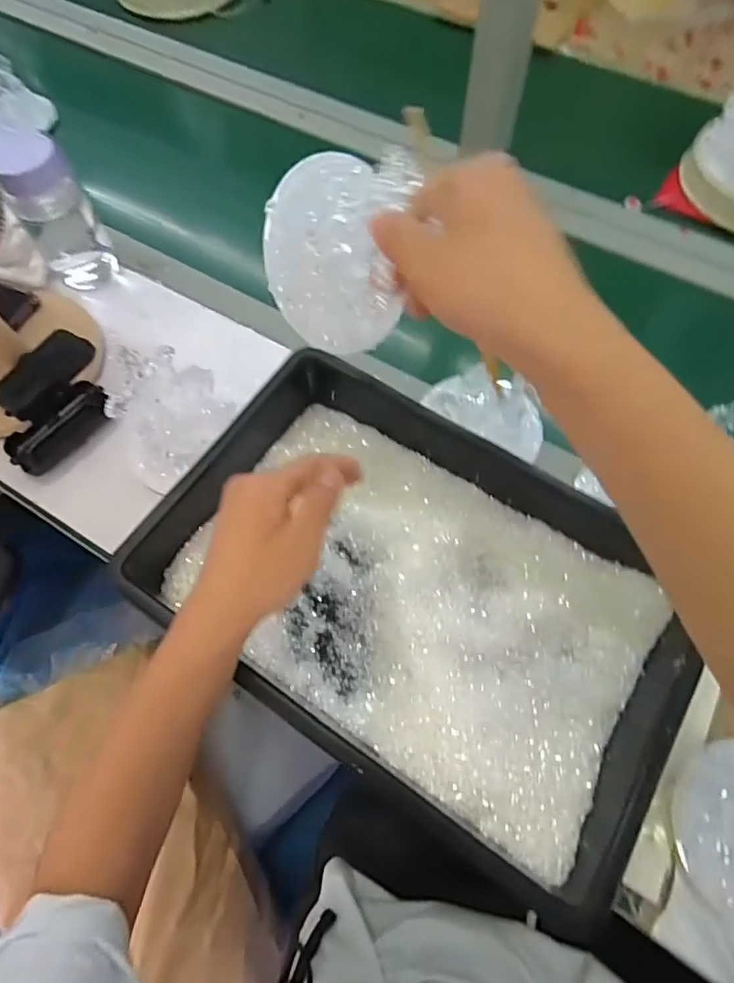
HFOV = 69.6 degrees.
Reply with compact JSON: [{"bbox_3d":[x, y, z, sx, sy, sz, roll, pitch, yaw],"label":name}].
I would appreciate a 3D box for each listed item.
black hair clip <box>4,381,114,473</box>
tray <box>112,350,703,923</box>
[{"bbox_3d":[-0.320,-0.067,0.555,0.046,0.023,0.110,35,70,15],"label":"black hair clip"},{"bbox_3d":[0.047,0.071,0.449,0.410,0.086,0.305,30,69,13],"label":"tray"}]

